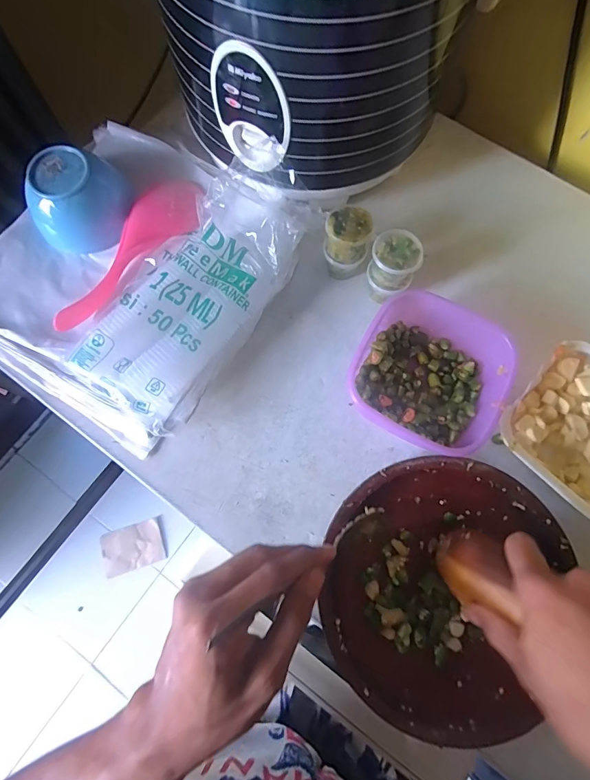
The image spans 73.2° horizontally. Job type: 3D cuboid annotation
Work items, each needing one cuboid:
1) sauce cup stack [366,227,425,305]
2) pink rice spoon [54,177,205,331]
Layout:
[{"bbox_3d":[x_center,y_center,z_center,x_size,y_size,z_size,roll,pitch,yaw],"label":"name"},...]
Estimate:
[{"bbox_3d":[0.088,-0.109,0.364,0.041,0.062,0.040,16,74,4],"label":"sauce cup stack"},{"bbox_3d":[-0.156,-0.132,0.376,0.046,0.022,0.188,36,76,9],"label":"pink rice spoon"}]

